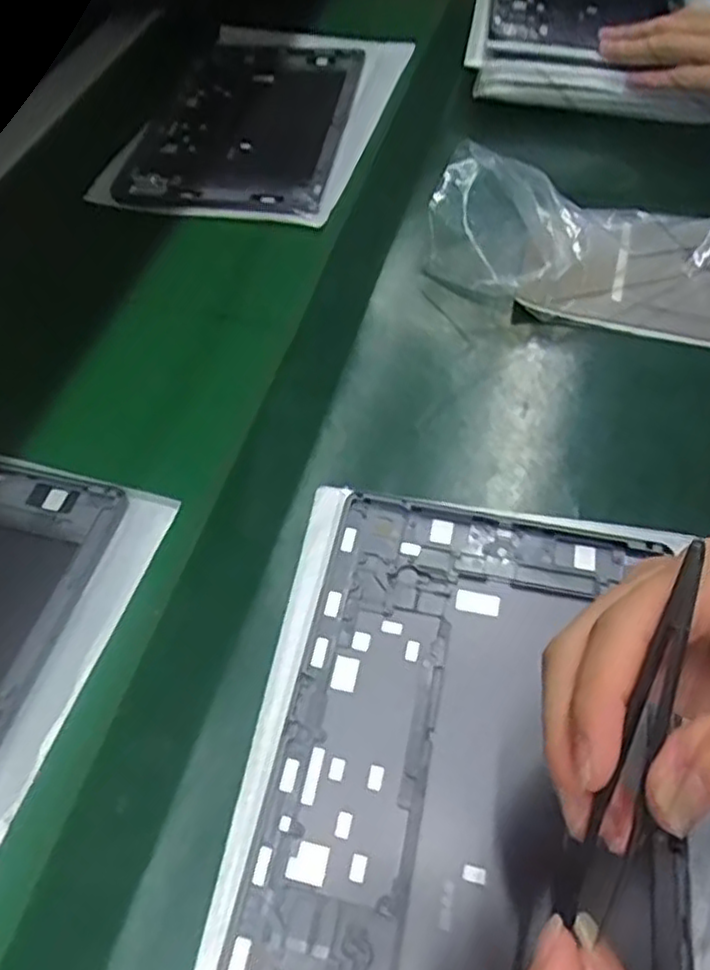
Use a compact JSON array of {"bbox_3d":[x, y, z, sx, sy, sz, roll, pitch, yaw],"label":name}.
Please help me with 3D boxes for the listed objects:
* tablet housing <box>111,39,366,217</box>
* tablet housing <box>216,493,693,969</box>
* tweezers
[{"bbox_3d":[-0.089,-0.303,0.586,0.164,0.009,0.236,7,56,7],"label":"tablet housing"},{"bbox_3d":[0.048,0.117,0.297,0.161,0.010,0.247,8,56,8],"label":"tablet housing"},{"bbox_3d":[0.087,0.073,0.211,0.016,0.009,0.114,19,85,15],"label":"tweezers"}]

